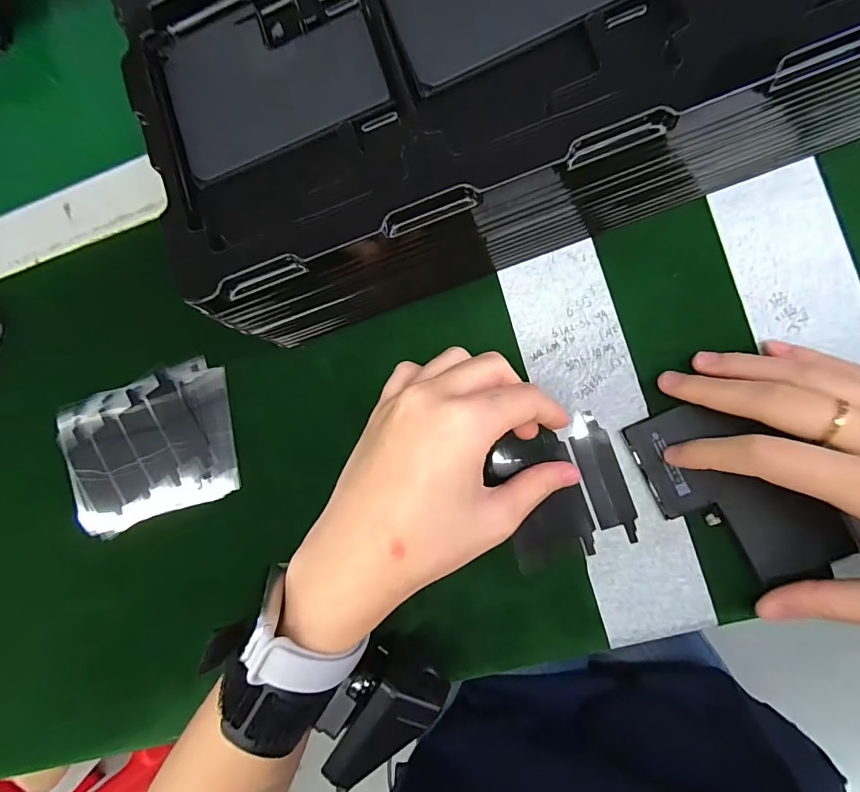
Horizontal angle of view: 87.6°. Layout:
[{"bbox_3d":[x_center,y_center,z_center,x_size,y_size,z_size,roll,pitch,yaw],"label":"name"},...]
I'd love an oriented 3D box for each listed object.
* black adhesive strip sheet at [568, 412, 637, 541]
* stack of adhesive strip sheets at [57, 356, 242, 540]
[{"bbox_3d":[0.087,0.041,0.225,0.019,0.004,0.065,-19,85,9],"label":"black adhesive strip sheet"},{"bbox_3d":[-0.171,0.031,0.272,0.111,0.009,0.084,-19,85,9],"label":"stack of adhesive strip sheets"}]

